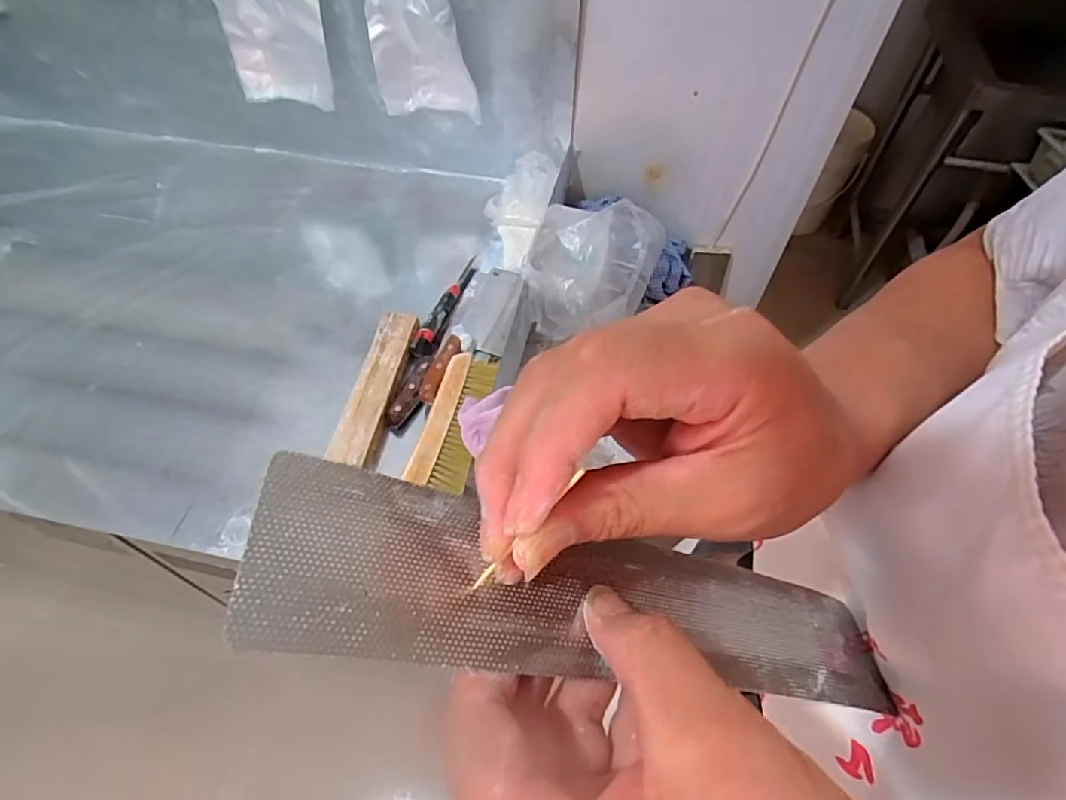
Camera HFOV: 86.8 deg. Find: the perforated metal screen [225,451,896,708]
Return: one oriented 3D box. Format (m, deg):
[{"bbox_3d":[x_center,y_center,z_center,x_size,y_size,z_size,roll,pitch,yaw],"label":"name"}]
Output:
[{"bbox_3d":[0.048,0.082,0.224,0.298,0.014,0.058,18,49,-27],"label":"perforated metal screen"}]

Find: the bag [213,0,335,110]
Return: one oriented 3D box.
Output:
[{"bbox_3d":[-0.426,-0.612,0.908,0.178,0.258,0.033,5,55,2],"label":"bag"}]

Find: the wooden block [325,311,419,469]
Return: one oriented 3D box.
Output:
[{"bbox_3d":[-0.221,-0.014,0.795,0.055,0.036,0.274,8,55,5],"label":"wooden block"}]

